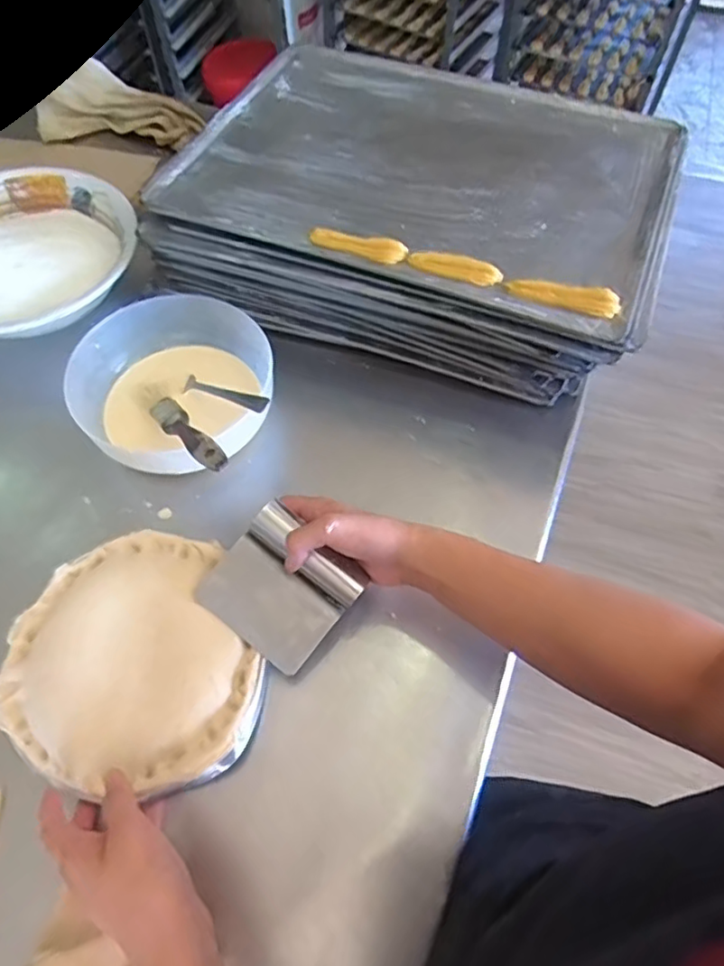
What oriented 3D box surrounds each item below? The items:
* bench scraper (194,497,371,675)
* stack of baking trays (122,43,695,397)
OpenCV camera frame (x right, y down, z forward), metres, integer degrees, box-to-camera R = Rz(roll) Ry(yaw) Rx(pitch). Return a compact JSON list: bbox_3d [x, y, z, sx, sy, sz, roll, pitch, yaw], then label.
[{"bbox_3d":[-0.061,0.080,0.458,0.097,0.026,0.094,36,80,7],"label":"bench scraper"},{"bbox_3d":[0.055,-0.289,0.639,0.476,0.117,0.342,19,61,10],"label":"stack of baking trays"}]

